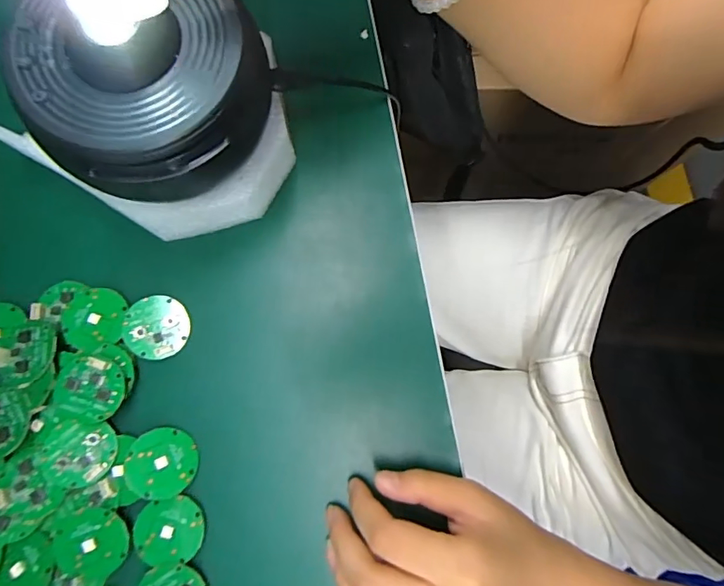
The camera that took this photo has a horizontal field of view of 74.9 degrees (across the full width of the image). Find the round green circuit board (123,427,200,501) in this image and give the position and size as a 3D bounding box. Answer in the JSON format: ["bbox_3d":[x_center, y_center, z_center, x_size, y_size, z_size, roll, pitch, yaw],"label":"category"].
[{"bbox_3d":[-0.106,0.090,0.251,0.035,0.004,0.035,7,68,-18],"label":"round green circuit board"}]

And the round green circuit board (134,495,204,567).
[{"bbox_3d":[-0.100,0.123,0.246,0.035,0.005,0.031,-6,80,-2],"label":"round green circuit board"}]

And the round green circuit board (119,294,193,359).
[{"bbox_3d":[-0.116,0.019,0.267,0.033,0.008,0.034,0,79,-1],"label":"round green circuit board"}]

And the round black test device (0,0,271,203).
[{"bbox_3d":[-0.092,-0.085,0.211,0.095,0.054,0.082,-10,80,-2],"label":"round black test device"}]

